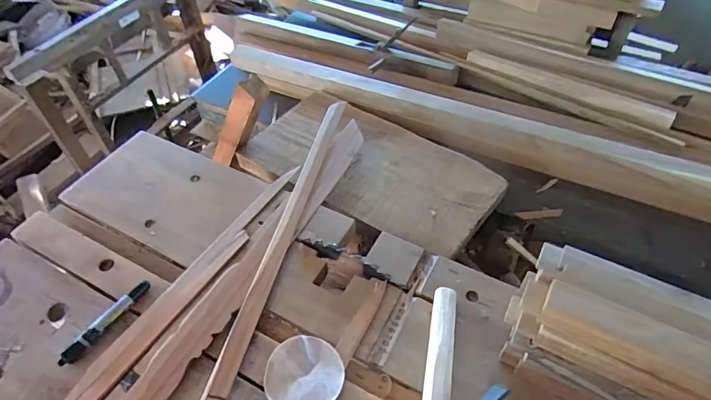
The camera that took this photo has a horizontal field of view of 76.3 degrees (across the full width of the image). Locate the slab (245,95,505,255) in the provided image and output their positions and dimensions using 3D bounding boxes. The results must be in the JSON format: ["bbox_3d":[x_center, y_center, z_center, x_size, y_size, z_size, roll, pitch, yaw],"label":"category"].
[{"bbox_3d":[0.025,-0.064,0.810,0.438,0.034,0.214,29,64,23],"label":"slab"}]

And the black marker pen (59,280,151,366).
[{"bbox_3d":[-0.332,0.161,0.605,0.019,0.018,0.136,25,55,22],"label":"black marker pen"}]

